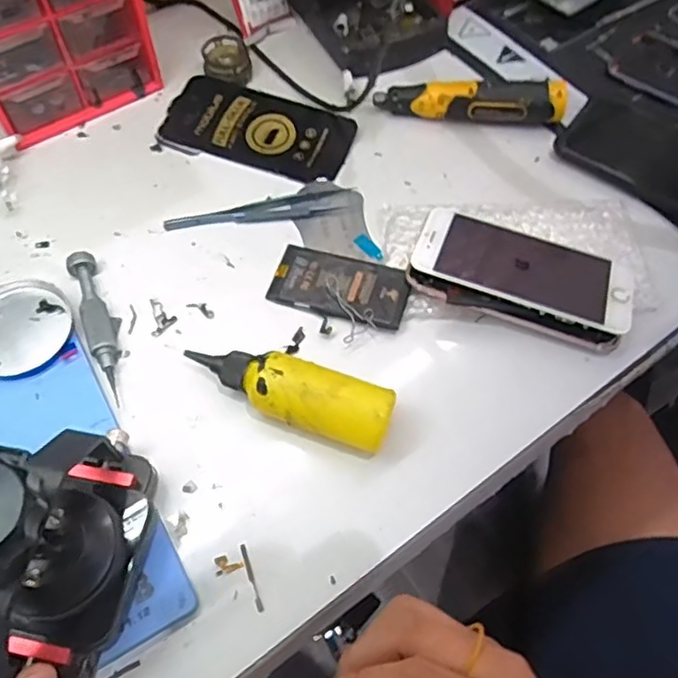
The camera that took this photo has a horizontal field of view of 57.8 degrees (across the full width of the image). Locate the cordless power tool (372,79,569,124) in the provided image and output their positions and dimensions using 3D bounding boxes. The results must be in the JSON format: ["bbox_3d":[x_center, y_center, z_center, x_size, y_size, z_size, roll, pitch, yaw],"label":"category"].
[{"bbox_3d":[0.100,-0.180,0.470,0.137,0.031,0.026,0,60,-2],"label":"cordless power tool"}]

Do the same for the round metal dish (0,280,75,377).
[{"bbox_3d":[-0.195,-0.007,0.373,0.063,0.013,0.060,1,60,-2],"label":"round metal dish"}]

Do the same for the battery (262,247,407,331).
[{"bbox_3d":[0.001,-0.036,0.395,0.086,0.006,0.046,15,60,13],"label":"battery"}]

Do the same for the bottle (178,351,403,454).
[{"bbox_3d":[-0.027,0.030,0.345,0.115,0.038,0.033,22,62,10],"label":"bottle"}]

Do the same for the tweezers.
[{"bbox_3d":[-0.052,-0.091,0.430,0.134,0.005,0.021,-9,61,-7],"label":"tweezers"}]

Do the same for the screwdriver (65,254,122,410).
[{"bbox_3d":[-0.147,-0.010,0.376,0.019,0.013,0.105,-20,63,-13],"label":"screwdriver"}]

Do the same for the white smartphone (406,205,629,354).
[{"bbox_3d":[0.114,-0.043,0.391,0.129,0.032,0.072,14,61,6],"label":"white smartphone"}]

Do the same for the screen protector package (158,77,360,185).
[{"bbox_3d":[-0.062,-0.162,0.470,0.142,0.005,0.073,16,61,7],"label":"screen protector package"}]

